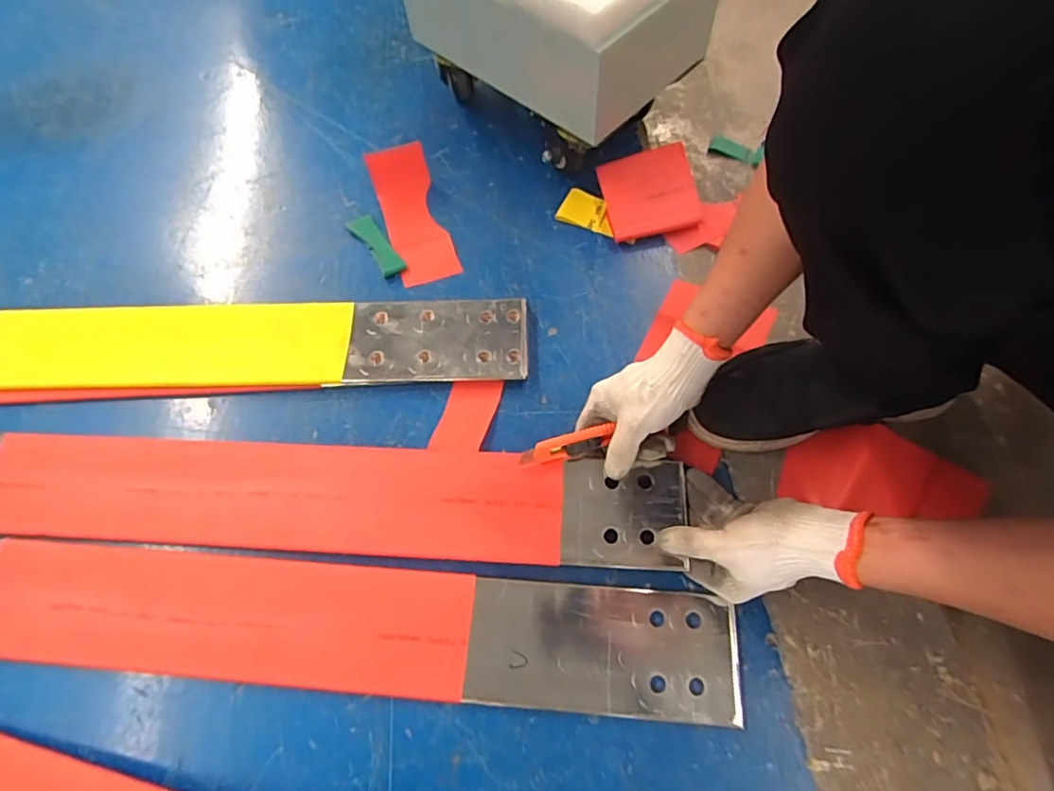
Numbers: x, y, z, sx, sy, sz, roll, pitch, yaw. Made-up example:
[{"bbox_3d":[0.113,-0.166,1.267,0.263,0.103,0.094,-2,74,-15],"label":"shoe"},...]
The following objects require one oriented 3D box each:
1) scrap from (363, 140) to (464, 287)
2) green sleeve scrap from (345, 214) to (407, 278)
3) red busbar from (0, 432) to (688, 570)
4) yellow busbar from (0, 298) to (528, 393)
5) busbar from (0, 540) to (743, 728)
[{"bbox_3d":[-0.140,-0.222,0.651,0.072,0.043,0.189,-18,65,-6],"label":"scrap"},{"bbox_3d":[-0.182,-0.182,0.643,0.029,0.008,0.108,-31,65,-14],"label":"green sleeve scrap"},{"bbox_3d":[-0.231,0.094,0.506,0.728,0.017,0.102,2,62,5],"label":"red busbar"},{"bbox_3d":[-0.396,-0.057,0.584,0.782,0.023,0.104,-1,62,2],"label":"yellow busbar"},{"bbox_3d":[-0.197,0.197,0.468,0.732,0.018,0.097,3,62,4],"label":"busbar"}]

